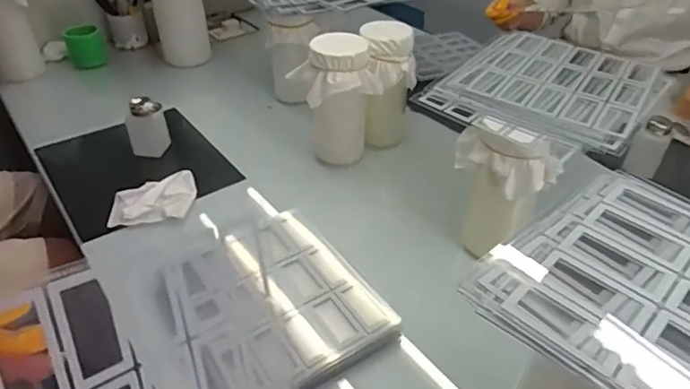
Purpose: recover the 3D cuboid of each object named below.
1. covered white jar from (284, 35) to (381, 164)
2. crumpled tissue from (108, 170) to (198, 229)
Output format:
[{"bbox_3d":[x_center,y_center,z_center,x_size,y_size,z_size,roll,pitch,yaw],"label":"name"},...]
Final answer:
[{"bbox_3d":[-0.012,-0.152,0.899,0.125,0.227,0.103,-11,40,-14],"label":"covered white jar"},{"bbox_3d":[-0.322,0.005,0.858,0.135,0.023,0.099,-10,40,-13],"label":"crumpled tissue"}]

